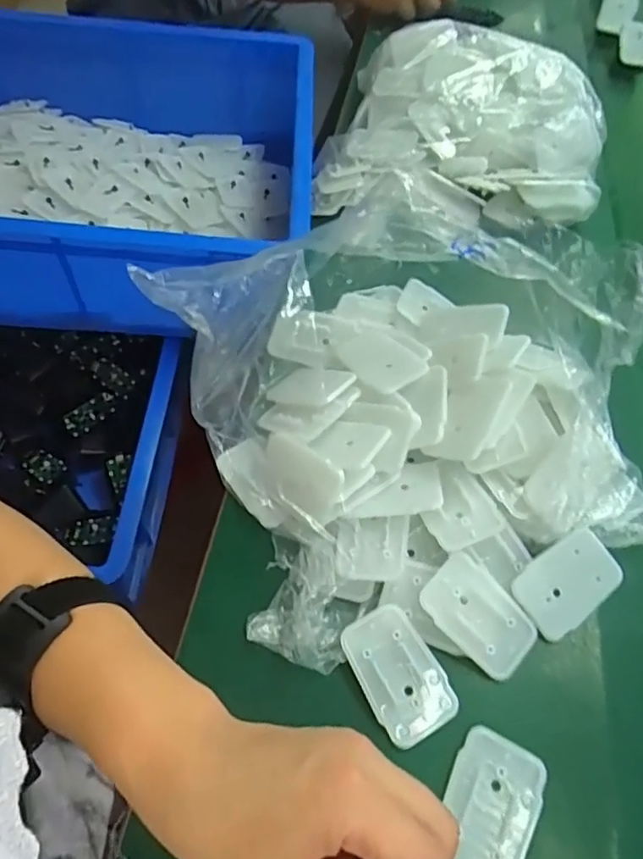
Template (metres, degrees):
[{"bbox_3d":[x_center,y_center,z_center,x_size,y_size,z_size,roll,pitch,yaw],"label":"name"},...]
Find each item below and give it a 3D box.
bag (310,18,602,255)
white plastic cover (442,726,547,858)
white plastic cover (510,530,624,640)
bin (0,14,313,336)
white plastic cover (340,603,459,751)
[{"bbox_3d":[0.139,-0.291,0.560,0.258,0.089,0.212,13,57,6],"label":"bag"},{"bbox_3d":[0.087,0.196,0.297,0.044,0.008,0.070,23,59,12],"label":"white plastic cover"},{"bbox_3d":[0.151,0.093,0.352,0.065,0.004,0.043,-32,80,-13],"label":"white plastic cover"},{"bbox_3d":[-0.357,-0.307,0.660,0.672,0.157,0.361,0,57,-3],"label":"bin"},{"bbox_3d":[0.044,0.138,0.329,0.045,0.005,0.069,-23,61,-17],"label":"white plastic cover"}]

